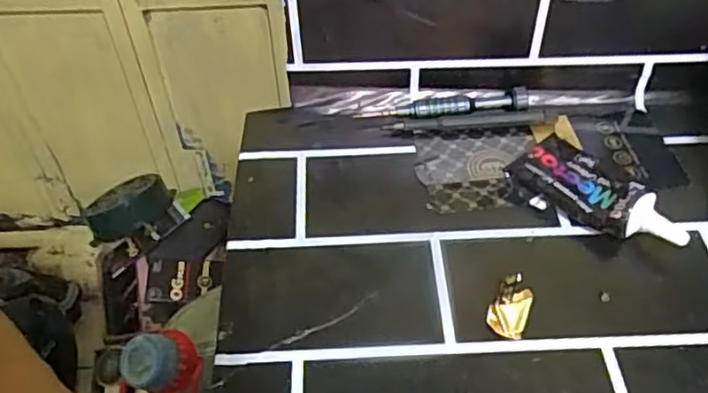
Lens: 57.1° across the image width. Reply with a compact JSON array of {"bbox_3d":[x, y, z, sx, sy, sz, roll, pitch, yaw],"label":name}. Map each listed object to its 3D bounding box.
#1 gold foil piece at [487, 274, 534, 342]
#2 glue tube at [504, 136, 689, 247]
[{"bbox_3d":[0.080,0.055,0.330,0.019,0.009,0.033,18,50,17],"label":"gold foil piece"},{"bbox_3d":[0.138,-0.002,0.367,0.040,0.026,0.096,-36,57,-28],"label":"glue tube"}]

